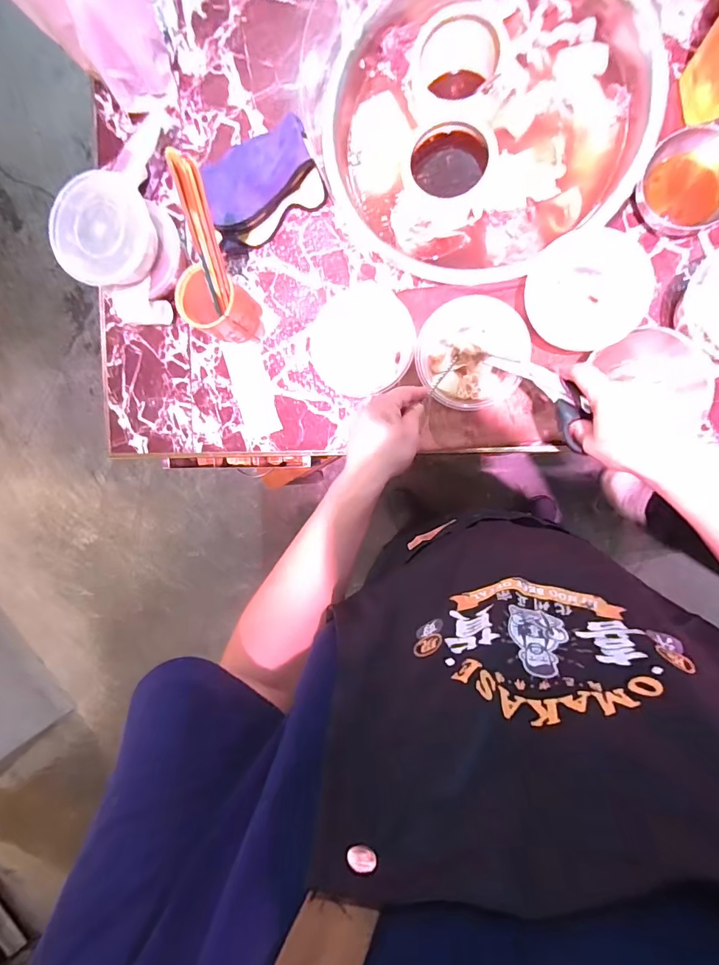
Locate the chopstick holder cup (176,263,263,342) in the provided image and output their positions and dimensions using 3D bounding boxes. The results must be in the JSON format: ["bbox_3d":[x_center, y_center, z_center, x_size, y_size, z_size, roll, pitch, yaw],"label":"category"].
[{"bbox_3d":[-0.189,-0.239,0.604,0.082,0.115,0.072,27,96,7],"label":"chopstick holder cup"}]

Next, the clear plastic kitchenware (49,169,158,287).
[{"bbox_3d":[-0.343,-0.334,0.573,0.120,0.035,0.135,8,98,-3],"label":"clear plastic kitchenware"}]

